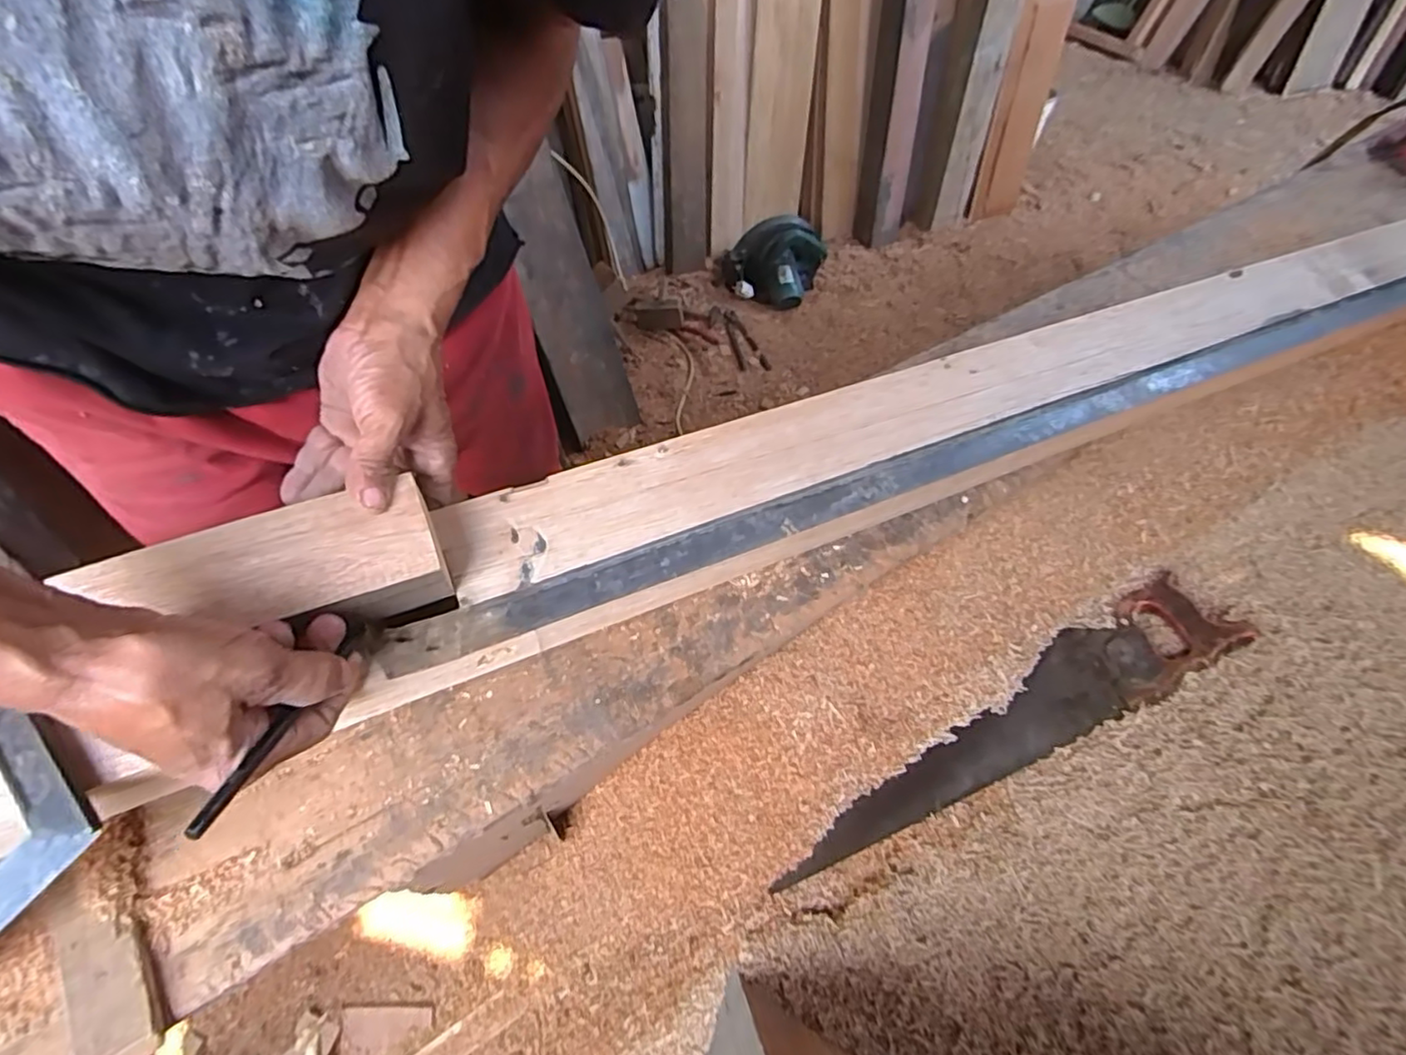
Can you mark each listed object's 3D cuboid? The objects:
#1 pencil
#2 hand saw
[{"bbox_3d":[-0.214,0.097,0.326,0.008,0.007,0.138,7,30,-1],"label":"pencil"},{"bbox_3d":[0.319,0.223,0.675,0.520,0.030,0.111,-34,28,1],"label":"hand saw"}]

